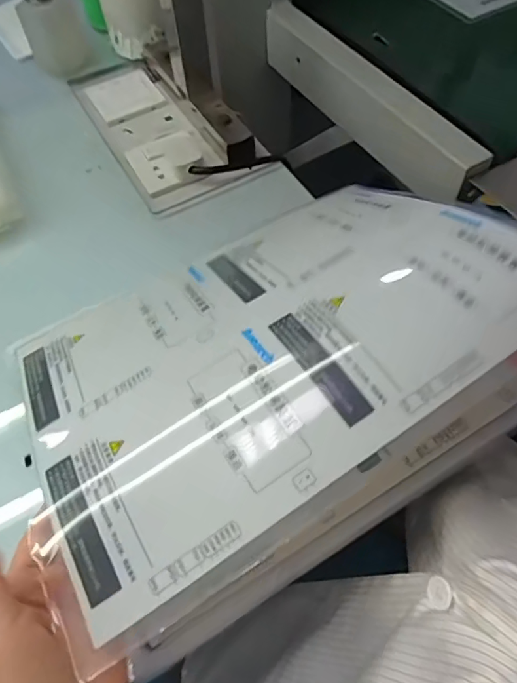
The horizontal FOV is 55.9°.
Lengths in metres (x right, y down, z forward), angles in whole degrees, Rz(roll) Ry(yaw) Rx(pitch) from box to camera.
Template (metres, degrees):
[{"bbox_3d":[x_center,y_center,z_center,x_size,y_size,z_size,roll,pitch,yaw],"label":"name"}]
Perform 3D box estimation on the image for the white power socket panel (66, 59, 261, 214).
[{"bbox_3d":[-0.143,-0.284,0.628,0.123,0.032,0.312,-30,62,-14],"label":"white power socket panel"}]

